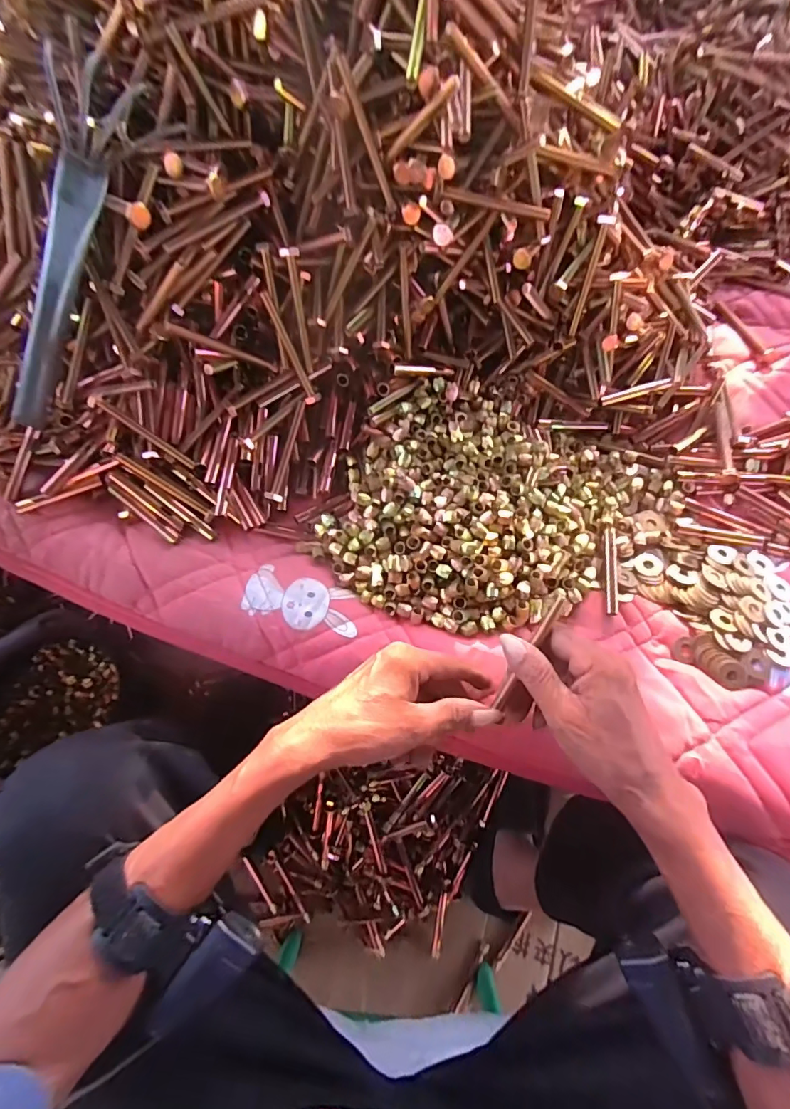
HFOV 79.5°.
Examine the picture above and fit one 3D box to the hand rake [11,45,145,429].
[{"bbox_3d":[-0.295,-0.265,0.408,0.092,0.051,0.309,21,98,9],"label":"hand rake"}]

